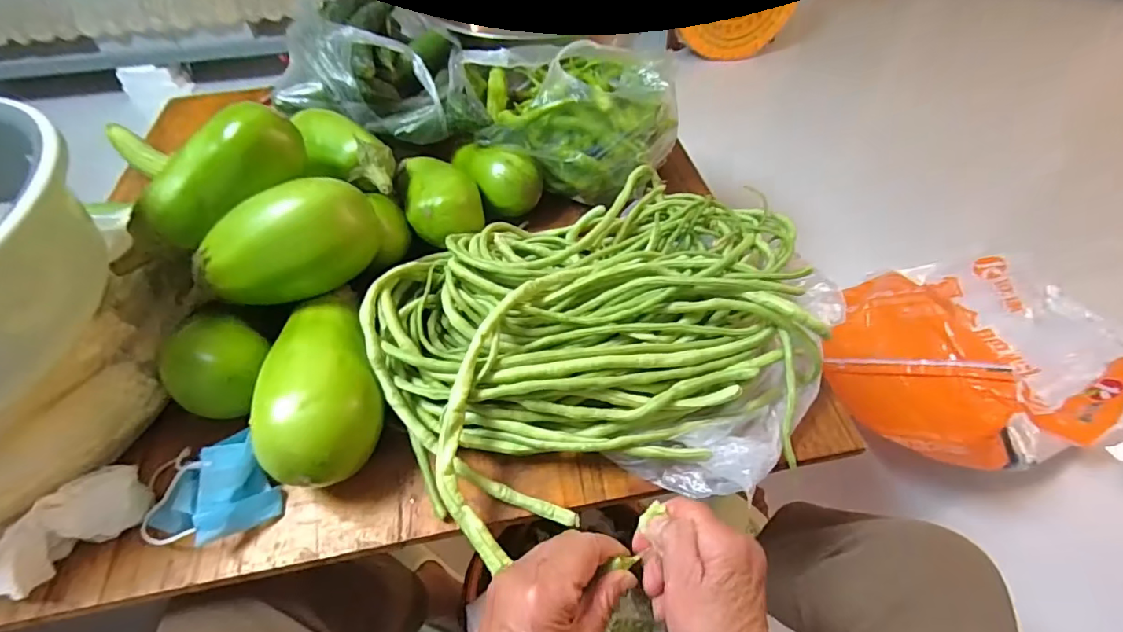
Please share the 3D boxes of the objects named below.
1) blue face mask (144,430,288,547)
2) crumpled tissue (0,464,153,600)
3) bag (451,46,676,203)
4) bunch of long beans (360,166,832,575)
[{"bbox_3d":[-0.276,0.134,0.385,0.104,0.041,0.075,-8,52,-5],"label":"blue face mask"},{"bbox_3d":[-0.363,0.155,0.368,0.043,0.040,0.103,33,59,24],"label":"crumpled tissue"},{"bbox_3d":[0.001,-0.231,0.582,0.253,0.132,0.140,8,52,8],"label":"bag"},{"bbox_3d":[0.042,-0.005,0.450,0.384,0.083,0.281,-21,54,-15],"label":"bunch of long beans"}]

